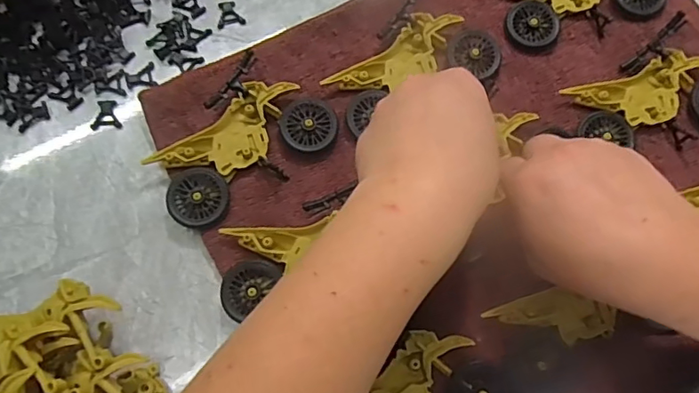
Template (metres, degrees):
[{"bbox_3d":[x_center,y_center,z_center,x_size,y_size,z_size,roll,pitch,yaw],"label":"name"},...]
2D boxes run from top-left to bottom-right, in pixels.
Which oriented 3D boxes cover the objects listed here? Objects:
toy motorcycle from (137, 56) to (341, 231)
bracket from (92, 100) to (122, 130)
[{"bbox_3d":[-0.073,-0.034,0.344,0.113,0.021,0.075,-42,77,-14],"label":"toy motorcycle"},{"bbox_3d":[-0.165,-0.055,0.360,0.019,0.004,0.020,-6,72,-4],"label":"bracket"}]

